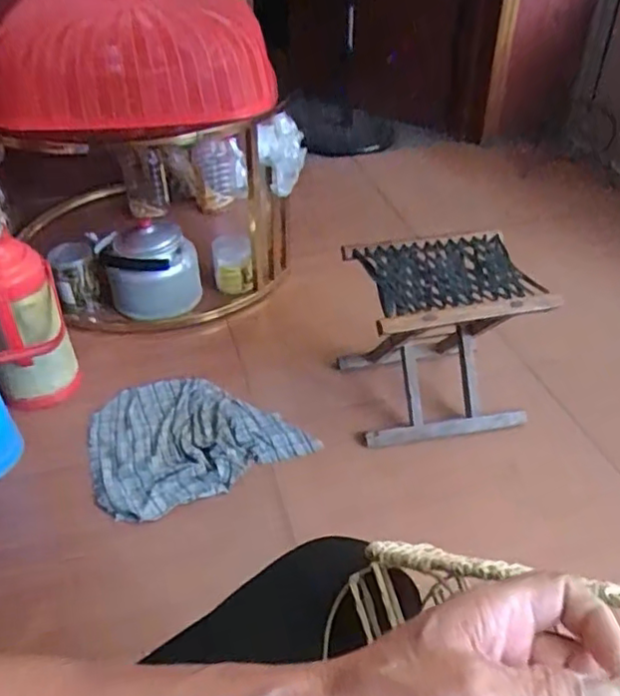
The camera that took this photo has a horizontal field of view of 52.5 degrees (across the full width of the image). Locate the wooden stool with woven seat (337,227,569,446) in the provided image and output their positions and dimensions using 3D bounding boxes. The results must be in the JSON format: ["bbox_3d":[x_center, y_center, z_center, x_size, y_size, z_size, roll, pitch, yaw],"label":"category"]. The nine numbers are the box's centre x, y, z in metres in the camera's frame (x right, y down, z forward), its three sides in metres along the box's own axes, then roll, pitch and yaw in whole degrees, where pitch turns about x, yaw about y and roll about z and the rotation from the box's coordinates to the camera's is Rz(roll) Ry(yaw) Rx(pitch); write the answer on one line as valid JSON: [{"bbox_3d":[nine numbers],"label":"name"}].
[{"bbox_3d":[0.246,-0.022,1.215,0.309,0.286,0.258,-7,40,-8],"label":"wooden stool with woven seat"}]

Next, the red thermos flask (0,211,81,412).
[{"bbox_3d":[-0.530,-0.037,1.155,0.151,0.398,0.126,-20,43,-22],"label":"red thermos flask"}]

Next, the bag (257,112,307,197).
[{"bbox_3d":[-0.061,-0.432,1.423,0.111,0.166,0.068,-5,40,-6],"label":"bag"}]

